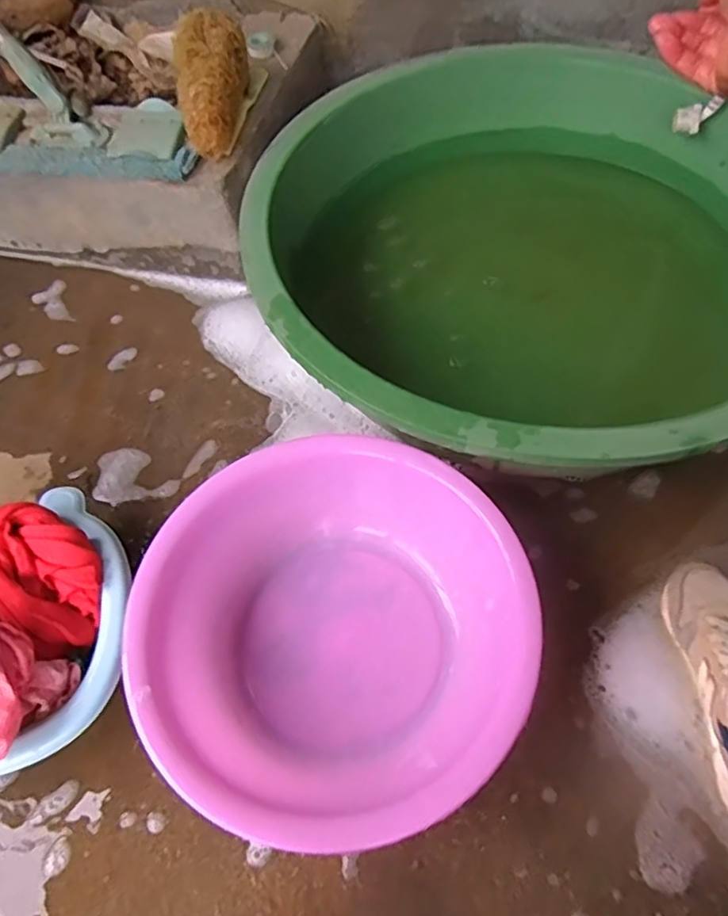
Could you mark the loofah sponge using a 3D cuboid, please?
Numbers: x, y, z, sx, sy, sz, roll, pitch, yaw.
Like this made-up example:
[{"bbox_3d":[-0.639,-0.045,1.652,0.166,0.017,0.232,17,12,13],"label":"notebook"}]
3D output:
[{"bbox_3d":[-0.204,-0.497,0.827,0.088,0.066,0.202,-2,82,3],"label":"loofah sponge"}]

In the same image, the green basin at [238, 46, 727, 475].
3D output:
[{"bbox_3d":[0.209,-0.245,0.865,0.675,0.252,0.710,-2,59,3],"label":"green basin"}]

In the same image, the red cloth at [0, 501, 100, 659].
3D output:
[{"bbox_3d":[-0.333,0.119,0.648,0.100,0.069,0.153,-38,63,-17],"label":"red cloth"}]

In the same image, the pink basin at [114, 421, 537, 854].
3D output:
[{"bbox_3d":[-0.021,0.178,0.629,0.366,0.125,0.346,-38,63,-17],"label":"pink basin"}]

